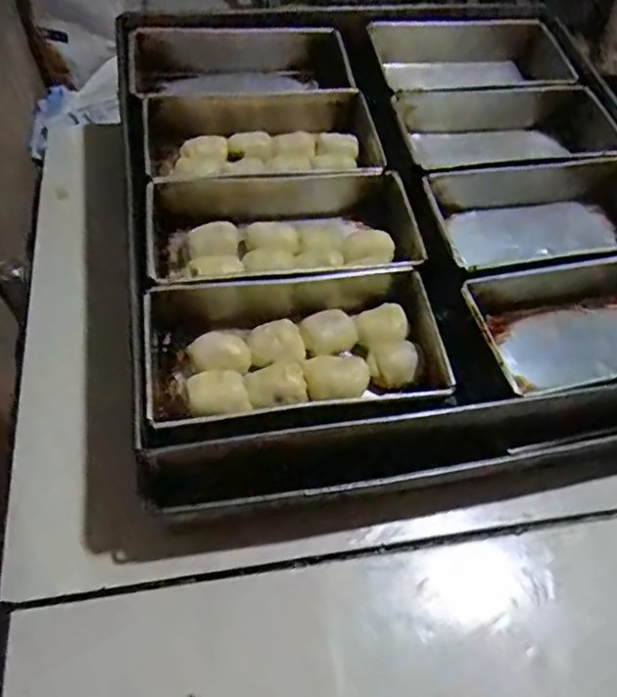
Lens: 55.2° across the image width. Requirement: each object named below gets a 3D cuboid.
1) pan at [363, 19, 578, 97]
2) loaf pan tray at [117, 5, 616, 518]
[{"bbox_3d":[0.163,-0.287,0.615,0.191,0.058,0.128,-12,58,-9],"label":"pan"},{"bbox_3d":[0.070,-0.115,0.497,0.431,0.096,0.441,-9,57,-7],"label":"loaf pan tray"}]

